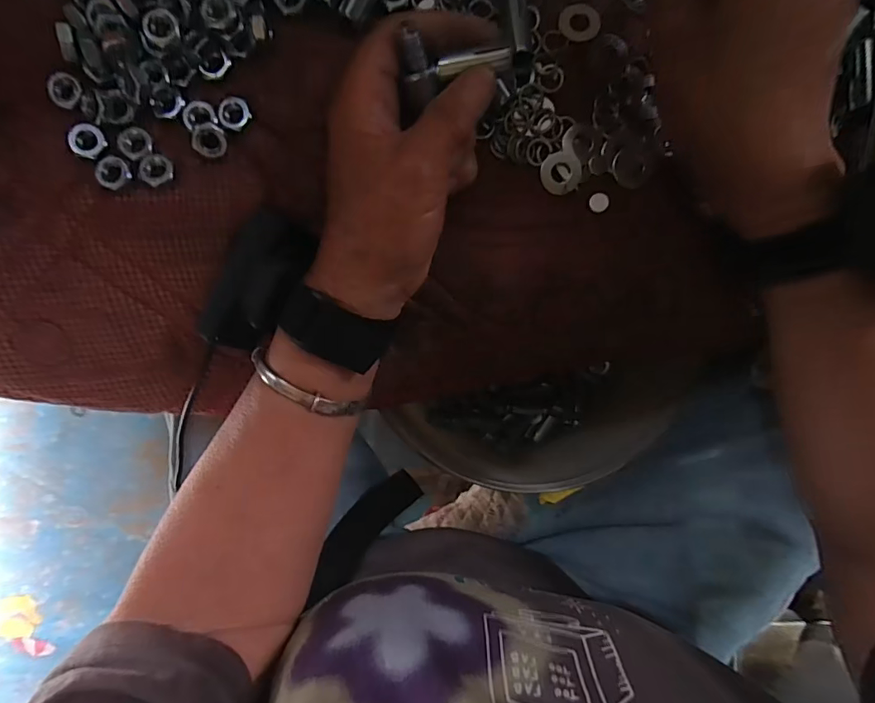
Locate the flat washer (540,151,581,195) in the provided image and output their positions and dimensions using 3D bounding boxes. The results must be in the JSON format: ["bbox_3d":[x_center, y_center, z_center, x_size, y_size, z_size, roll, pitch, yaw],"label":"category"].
[{"bbox_3d":[0.065,-0.095,0.254,0.021,0.004,0.022,0,95,-1],"label":"flat washer"}]

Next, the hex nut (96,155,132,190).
[{"bbox_3d":[-0.160,-0.088,0.237,0.015,0.006,0.015,25,94,-3],"label":"hex nut"}]

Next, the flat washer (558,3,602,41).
[{"bbox_3d":[0.074,-0.171,0.249,0.021,0.004,0.020,0,95,-1],"label":"flat washer"}]

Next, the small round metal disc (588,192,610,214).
[{"bbox_3d":[0.087,-0.080,0.257,0.010,0.004,0.010,1,96,7],"label":"small round metal disc"}]

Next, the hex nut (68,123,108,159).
[{"bbox_3d":[-0.171,-0.103,0.236,0.016,0.006,0.015,25,94,-3],"label":"hex nut"}]

